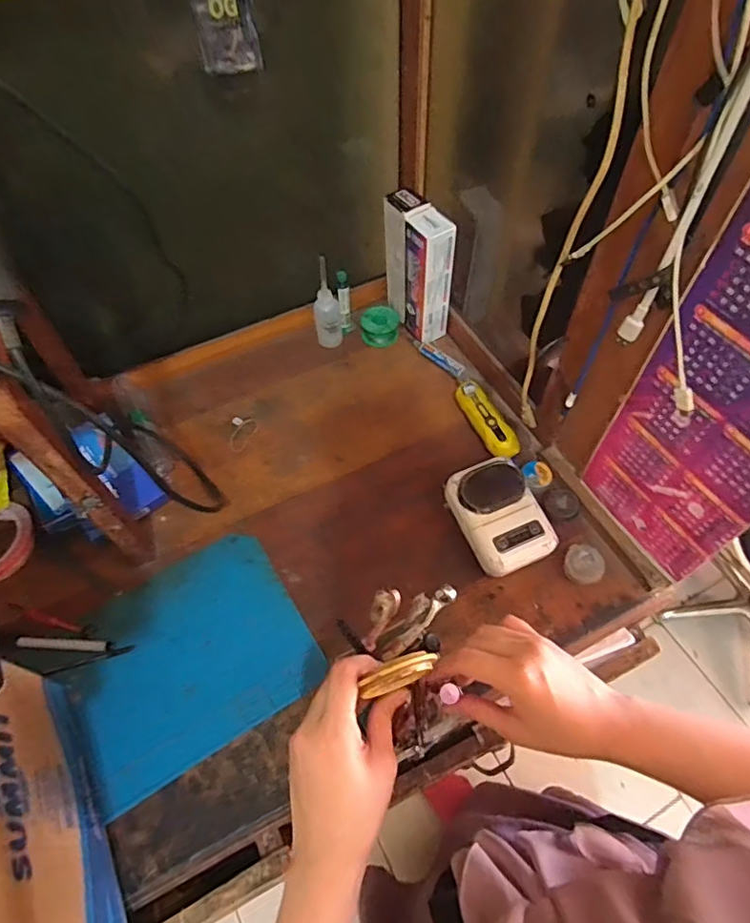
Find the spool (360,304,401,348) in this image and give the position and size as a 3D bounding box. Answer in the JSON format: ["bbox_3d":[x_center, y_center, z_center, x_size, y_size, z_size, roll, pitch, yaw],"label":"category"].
[{"bbox_3d":[0.008,-0.195,0.773,0.056,0.033,0.056,-1,58,1],"label":"spool"}]

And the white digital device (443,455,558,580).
[{"bbox_3d":[0.137,0.059,0.586,0.086,0.061,0.116,-21,59,-11],"label":"white digital device"}]

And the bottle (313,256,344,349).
[{"bbox_3d":[-0.065,-0.210,0.727,0.036,0.134,0.031,-7,58,-3],"label":"bottle"}]

